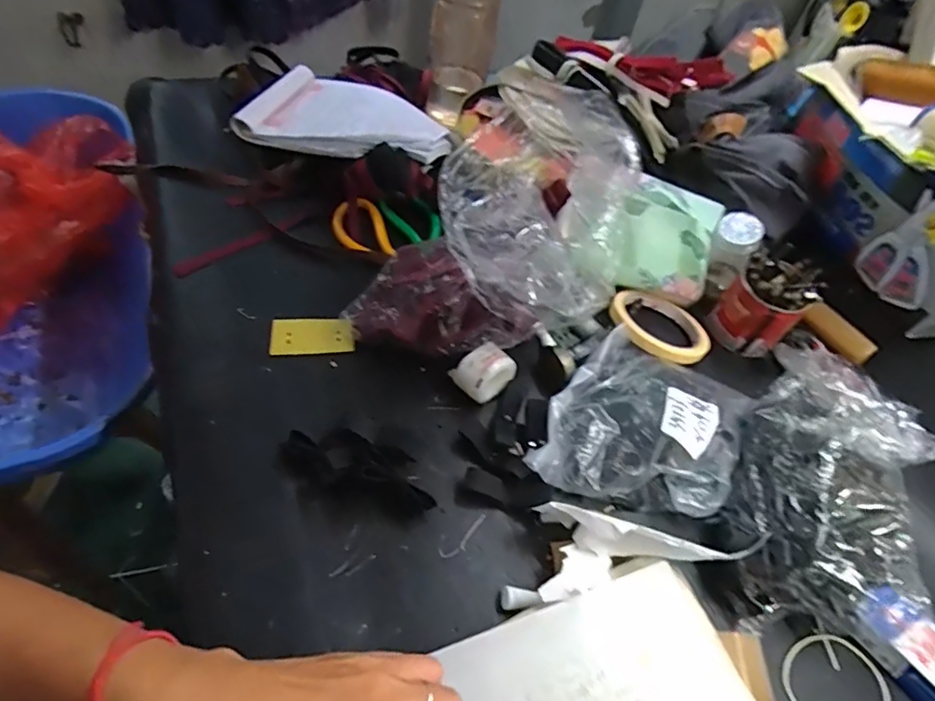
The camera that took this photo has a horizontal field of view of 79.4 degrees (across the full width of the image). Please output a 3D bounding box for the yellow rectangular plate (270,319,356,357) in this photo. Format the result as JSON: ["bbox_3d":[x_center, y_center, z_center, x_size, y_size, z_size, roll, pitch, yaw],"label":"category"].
[{"bbox_3d":[-0.132,-0.014,0.479,0.067,0.011,0.035,-5,63,-13],"label":"yellow rectangular plate"}]

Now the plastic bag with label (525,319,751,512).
[{"bbox_3d":[0.142,0.057,0.443,0.139,0.053,0.170,28,54,12],"label":"plastic bag with label"}]

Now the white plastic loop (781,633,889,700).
[{"bbox_3d":[0.243,0.221,0.372,0.070,0.008,0.060,-11,56,-17],"label":"white plastic loop"}]

